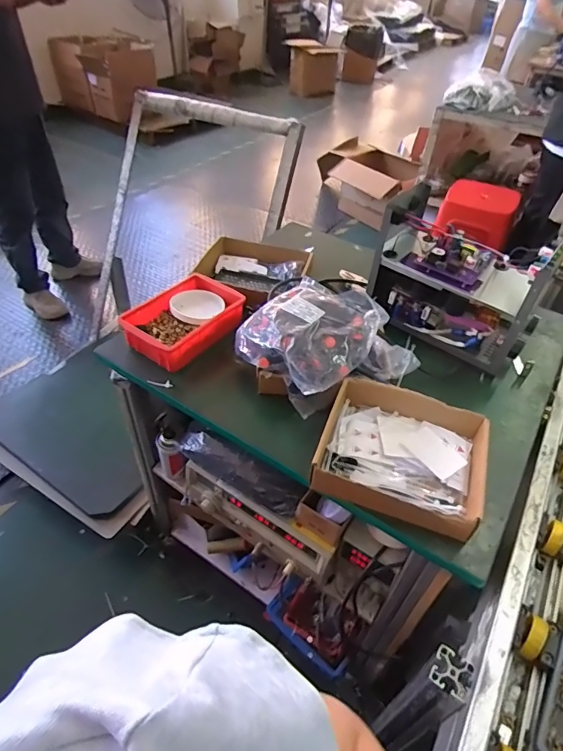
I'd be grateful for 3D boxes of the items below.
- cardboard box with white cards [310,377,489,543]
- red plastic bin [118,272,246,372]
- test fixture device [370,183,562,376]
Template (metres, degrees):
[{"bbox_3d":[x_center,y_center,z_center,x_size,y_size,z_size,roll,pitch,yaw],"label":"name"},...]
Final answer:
[{"bbox_3d":[0.167,0.107,0.625,0.211,0.049,0.188,18,46,16],"label":"cardboard box with white cards"},{"bbox_3d":[-0.173,-0.100,0.828,0.138,0.059,0.204,27,49,24],"label":"red plastic bin"},{"bbox_3d":[0.305,-0.163,0.797,0.285,0.201,0.153,35,52,29],"label":"test fixture device"}]

